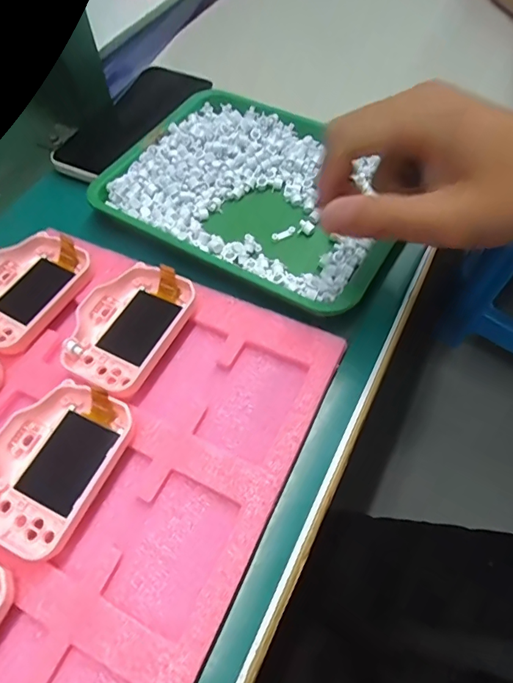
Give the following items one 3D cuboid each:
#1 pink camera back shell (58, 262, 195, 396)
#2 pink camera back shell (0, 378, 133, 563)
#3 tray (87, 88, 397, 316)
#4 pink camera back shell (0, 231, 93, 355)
[{"bbox_3d":[-0.078,-0.011,0.287,0.059,0.015,0.080,26,63,16],"label":"pink camera back shell"},{"bbox_3d":[-0.106,0.062,0.245,0.058,0.015,0.082,21,62,13],"label":"pink camera back shell"},{"bbox_3d":[0.002,-0.114,0.353,0.209,0.026,0.163,27,64,16],"label":"tray"},{"bbox_3d":[-0.151,-0.036,0.304,0.060,0.011,0.081,29,64,17],"label":"pink camera back shell"}]

